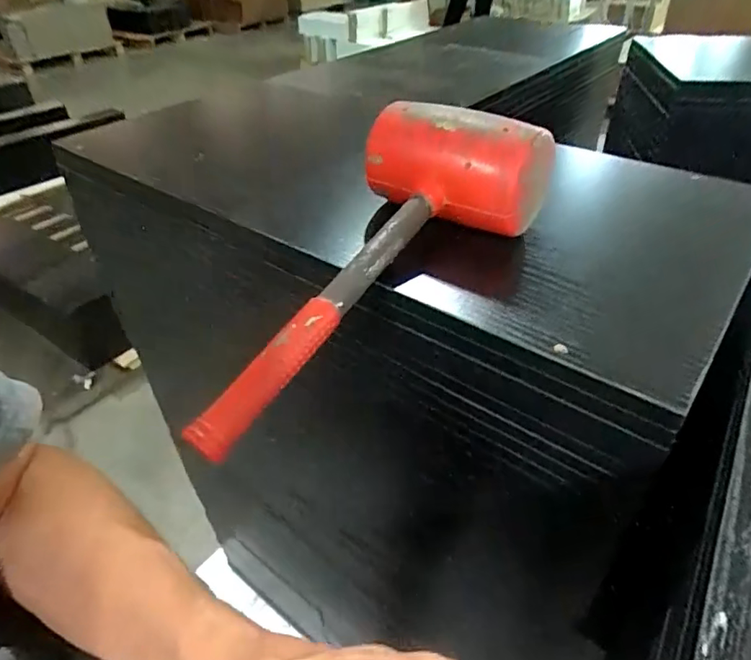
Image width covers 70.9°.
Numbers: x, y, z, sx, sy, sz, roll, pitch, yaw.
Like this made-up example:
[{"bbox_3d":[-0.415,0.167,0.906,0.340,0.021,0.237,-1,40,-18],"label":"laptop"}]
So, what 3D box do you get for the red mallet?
[{"bbox_3d":[-0.008,-0.039,0.337,0.129,0.064,0.287,27,63,25],"label":"red mallet"}]

